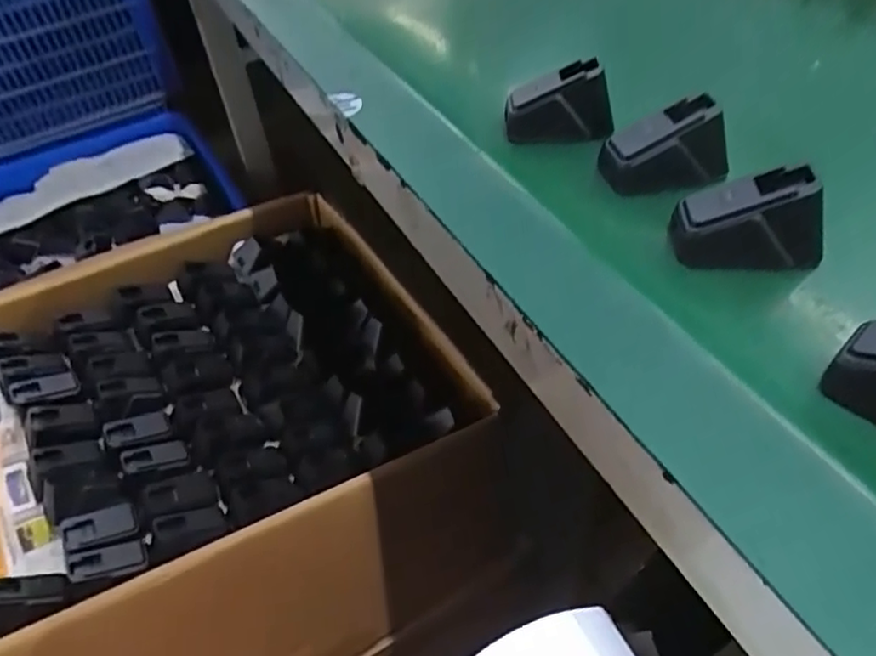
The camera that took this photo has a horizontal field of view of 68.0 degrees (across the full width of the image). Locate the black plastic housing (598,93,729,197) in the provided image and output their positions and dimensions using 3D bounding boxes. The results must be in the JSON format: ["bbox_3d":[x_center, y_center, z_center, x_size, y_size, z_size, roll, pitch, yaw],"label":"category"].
[{"bbox_3d":[0.131,-0.105,0.376,0.069,0.049,0.028,-12,45,-5],"label":"black plastic housing"}]

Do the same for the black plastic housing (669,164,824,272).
[{"bbox_3d":[0.155,-0.053,0.323,0.065,0.044,0.033,0,46,7],"label":"black plastic housing"}]

